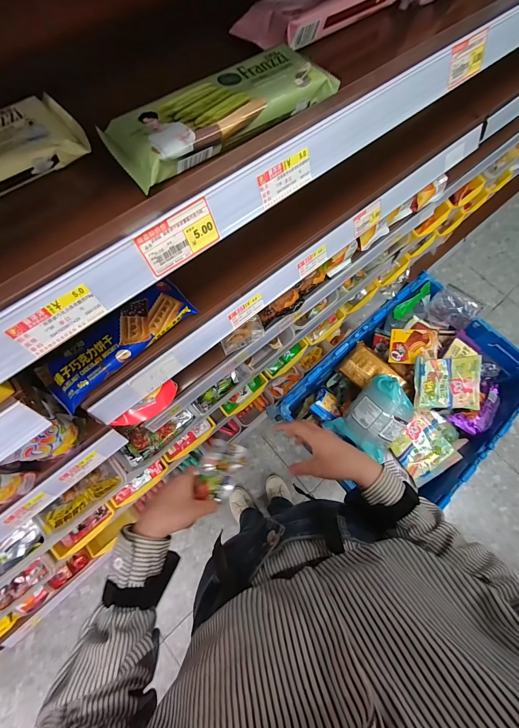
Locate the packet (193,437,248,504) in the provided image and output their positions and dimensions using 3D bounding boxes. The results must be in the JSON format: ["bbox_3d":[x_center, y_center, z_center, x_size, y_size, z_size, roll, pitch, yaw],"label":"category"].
[{"bbox_3d":[-0.068,0.186,0.534,0.074,0.019,0.122,16,33,6],"label":"packet"}]

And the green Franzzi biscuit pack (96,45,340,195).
[{"bbox_3d":[-0.031,-0.218,0.256,0.196,0.023,0.065,-37,76,-13],"label":"green Franzzi biscuit pack"}]

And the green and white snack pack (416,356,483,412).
[{"bbox_3d":[0.464,0.046,0.724,0.166,0.018,0.125,1,94,-7],"label":"green and white snack pack"}]

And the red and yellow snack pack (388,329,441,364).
[{"bbox_3d":[0.386,-0.044,0.742,0.109,0.016,0.084,5,89,28],"label":"red and yellow snack pack"}]

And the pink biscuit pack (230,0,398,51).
[{"bbox_3d":[0.071,-0.395,0.323,0.198,0.023,0.061,-37,76,-13],"label":"pink biscuit pack"}]

